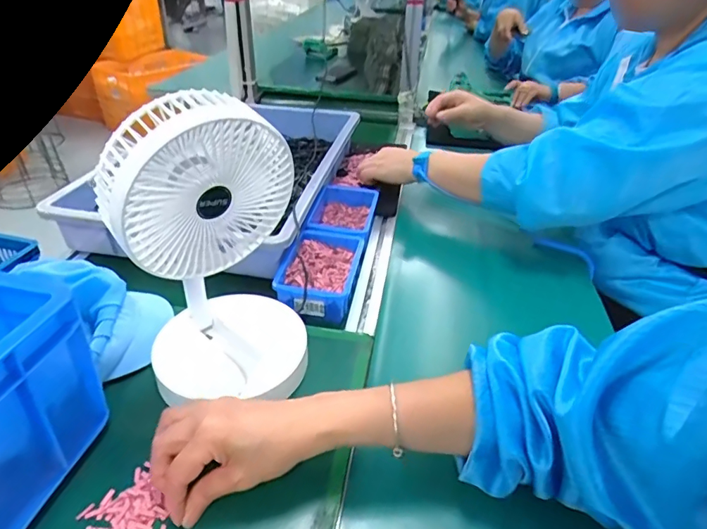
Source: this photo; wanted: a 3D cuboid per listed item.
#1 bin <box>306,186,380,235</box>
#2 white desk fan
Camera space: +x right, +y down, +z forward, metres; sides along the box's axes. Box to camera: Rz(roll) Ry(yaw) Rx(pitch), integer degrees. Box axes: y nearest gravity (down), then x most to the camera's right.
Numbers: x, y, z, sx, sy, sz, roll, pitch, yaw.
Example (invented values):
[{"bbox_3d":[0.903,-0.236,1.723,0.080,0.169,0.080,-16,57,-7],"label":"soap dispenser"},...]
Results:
[{"bbox_3d":[-0.017,-0.069,0.759,0.092,0.052,0.147,9,35,8],"label":"bin"},{"bbox_3d":[-0.121,-0.006,0.436,0.150,0.278,0.136,-2,35,-8],"label":"white desk fan"}]

